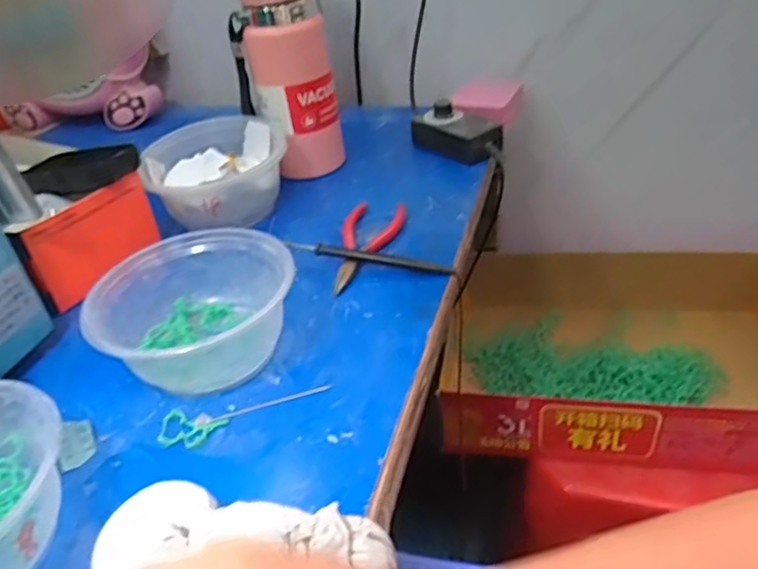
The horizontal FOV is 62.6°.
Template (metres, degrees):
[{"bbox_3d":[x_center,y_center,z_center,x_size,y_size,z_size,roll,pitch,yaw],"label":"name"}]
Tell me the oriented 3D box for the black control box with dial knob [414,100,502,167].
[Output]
[{"bbox_3d":[0.083,-0.158,0.660,0.050,0.045,0.100,-30,42,-28],"label":"black control box with dial knob"}]

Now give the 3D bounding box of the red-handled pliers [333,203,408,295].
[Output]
[{"bbox_3d":[-0.012,-0.034,0.530,0.050,0.013,0.127,4,38,15],"label":"red-handled pliers"}]

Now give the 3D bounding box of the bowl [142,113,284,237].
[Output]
[{"bbox_3d":[-0.154,-0.105,0.599,0.111,0.072,0.122,-4,36,3],"label":"bowl"}]

